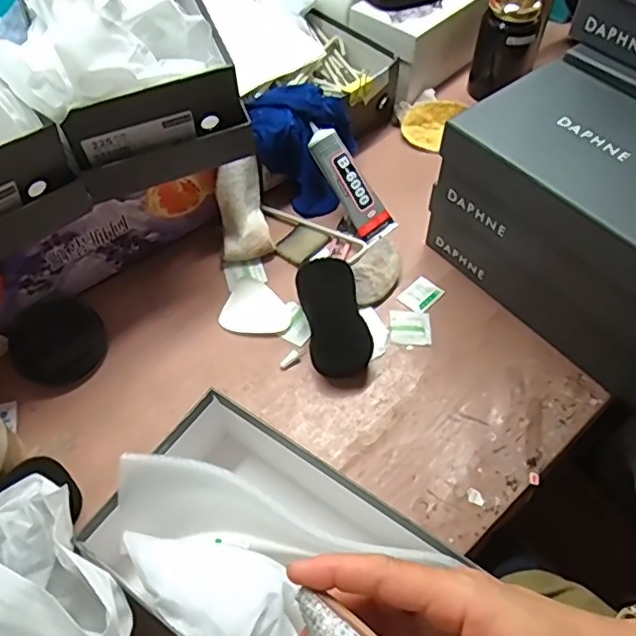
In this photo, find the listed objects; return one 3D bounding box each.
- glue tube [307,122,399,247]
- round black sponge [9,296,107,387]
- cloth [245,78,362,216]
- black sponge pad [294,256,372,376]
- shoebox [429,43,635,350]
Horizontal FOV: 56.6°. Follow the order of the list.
[{"bbox_3d":[0.038,-0.162,0.711,0.045,0.035,0.150,-40,103,-24],"label":"glue tube"},{"bbox_3d":[-0.276,0.024,0.627,0.087,0.032,0.092,0,55,0],"label":"round black sponge"},{"bbox_3d":[-0.020,-0.207,0.721,0.132,0.123,0.099,-1,55,-1],"label":"cloth"},{"bbox_3d":[0.016,-0.004,0.624,0.062,0.029,0.123,-12,77,-8],"label":"black sponge pad"},{"bbox_3d":[0.288,-0.113,0.546,0.205,0.101,0.295,-33,61,-21],"label":"shoebox"}]

